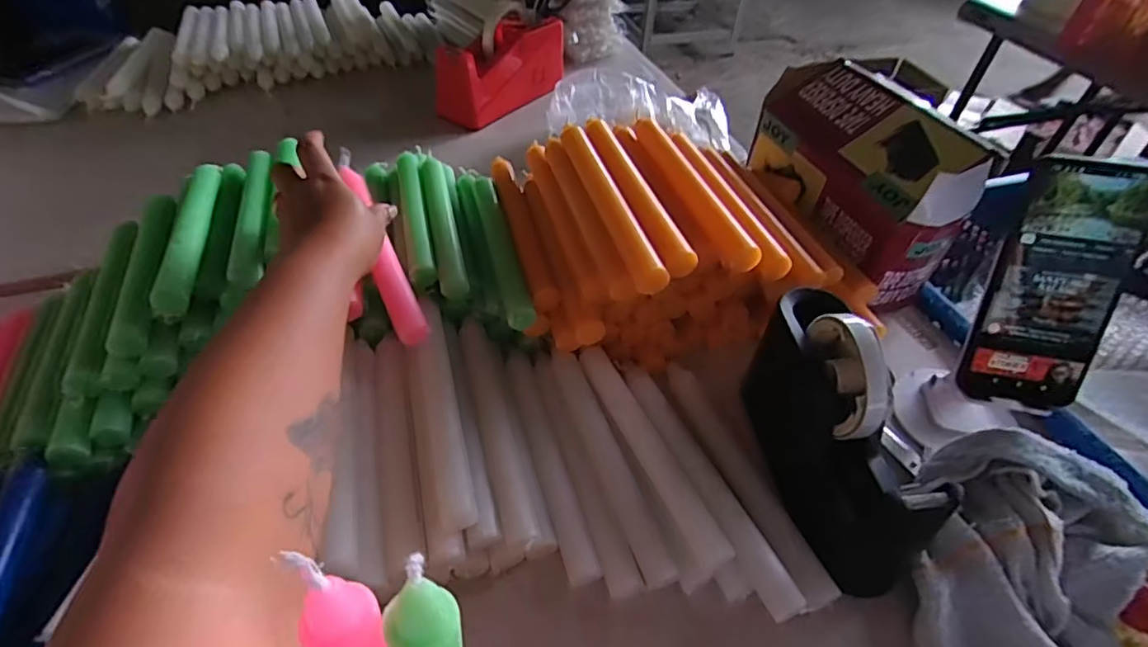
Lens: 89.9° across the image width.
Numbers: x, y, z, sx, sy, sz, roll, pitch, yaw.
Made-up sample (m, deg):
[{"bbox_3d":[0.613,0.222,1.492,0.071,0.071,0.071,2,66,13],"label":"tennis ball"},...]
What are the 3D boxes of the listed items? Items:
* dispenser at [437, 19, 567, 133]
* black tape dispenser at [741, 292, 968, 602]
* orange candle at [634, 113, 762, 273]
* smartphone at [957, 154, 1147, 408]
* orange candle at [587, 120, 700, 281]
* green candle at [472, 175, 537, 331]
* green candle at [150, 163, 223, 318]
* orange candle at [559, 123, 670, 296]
[{"bbox_3d":[-0.101,-0.369,0.829,0.085,0.093,0.210,28,51,23],"label":"dispenser"},{"bbox_3d":[0.174,0.062,0.382,0.064,0.114,0.184,-7,46,-9],"label":"black tape dispenser"},{"bbox_3d":[0.093,-0.118,0.471,0.019,0.020,0.213,-10,46,-12],"label":"orange candle"},{"bbox_3d":[0.317,-0.023,0.381,0.074,0.165,0.014,8,20,12],"label":"smartphone"},{"bbox_3d":[0.043,-0.110,0.462,0.024,0.019,0.205,-12,47,-13],"label":"orange candle"},{"bbox_3d":[-0.065,-0.069,0.503,0.021,0.017,0.193,-10,47,-12],"label":"green candle"},{"bbox_3d":[-0.314,-0.082,0.475,0.022,0.020,0.198,-10,46,-12],"label":"green candle"},{"bbox_3d":[0.023,-0.102,0.456,0.021,0.021,0.214,-12,47,-13],"label":"orange candle"}]

